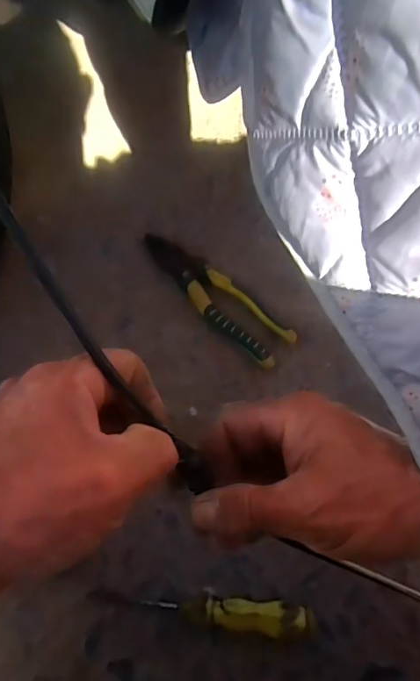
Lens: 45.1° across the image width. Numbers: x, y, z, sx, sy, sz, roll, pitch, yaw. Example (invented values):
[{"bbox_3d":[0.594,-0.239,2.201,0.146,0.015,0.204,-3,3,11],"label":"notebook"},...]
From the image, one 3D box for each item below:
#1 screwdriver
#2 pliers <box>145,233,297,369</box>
[{"bbox_3d":[-0.007,0.245,0.456,0.199,0.027,0.029,5,75,0],"label":"screwdriver"},{"bbox_3d":[0.002,-0.047,0.541,0.190,0.023,0.049,39,78,8],"label":"pliers"}]

